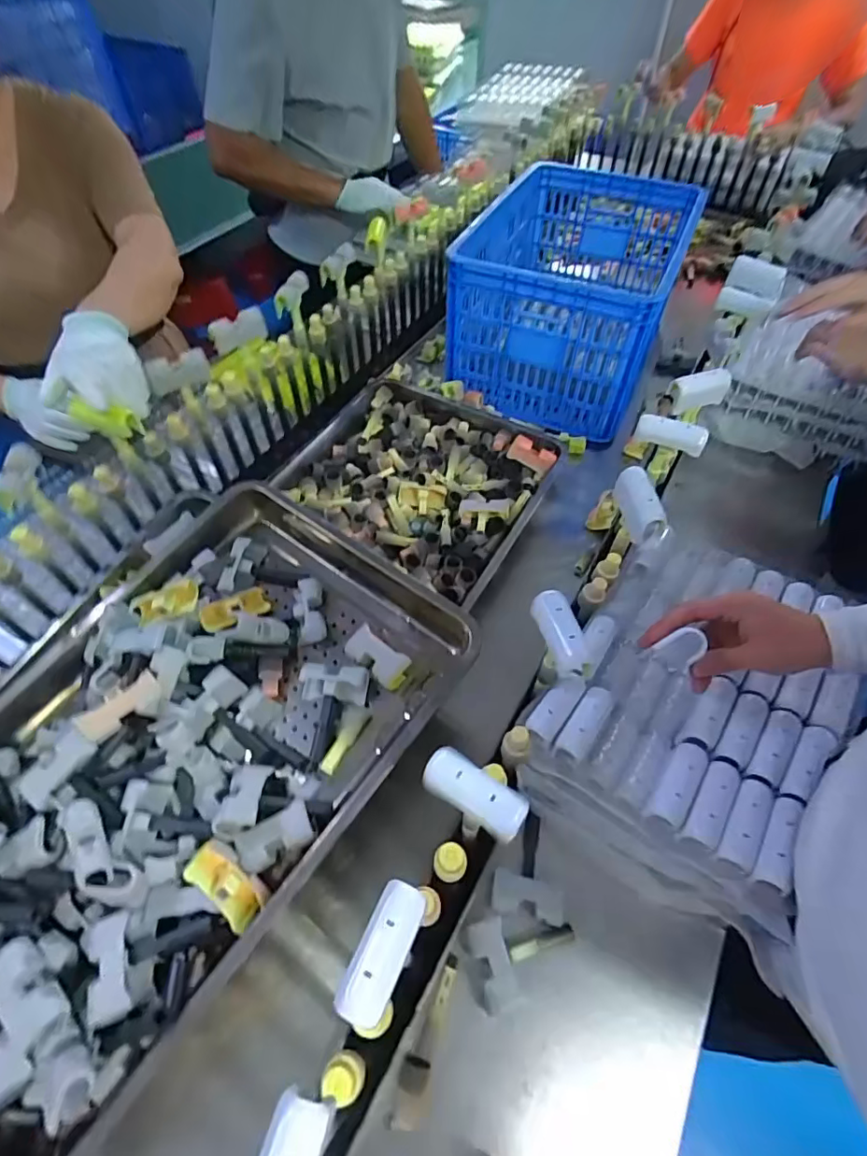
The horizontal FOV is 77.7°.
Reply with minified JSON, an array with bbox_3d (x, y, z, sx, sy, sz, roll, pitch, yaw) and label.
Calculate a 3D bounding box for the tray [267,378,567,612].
[{"bbox_3d":[-0.030,-0.170,0.894,0.393,0.053,0.380,32,59,16],"label":"tray"}]

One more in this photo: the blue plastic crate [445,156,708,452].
[{"bbox_3d":[0.269,-0.566,1.039,0.360,0.228,0.504,21,57,9],"label":"blue plastic crate"}]

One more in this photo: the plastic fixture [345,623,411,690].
[{"bbox_3d":[-0.061,0.087,0.598,0.076,0.022,0.040,37,91,19],"label":"plastic fixture"}]

